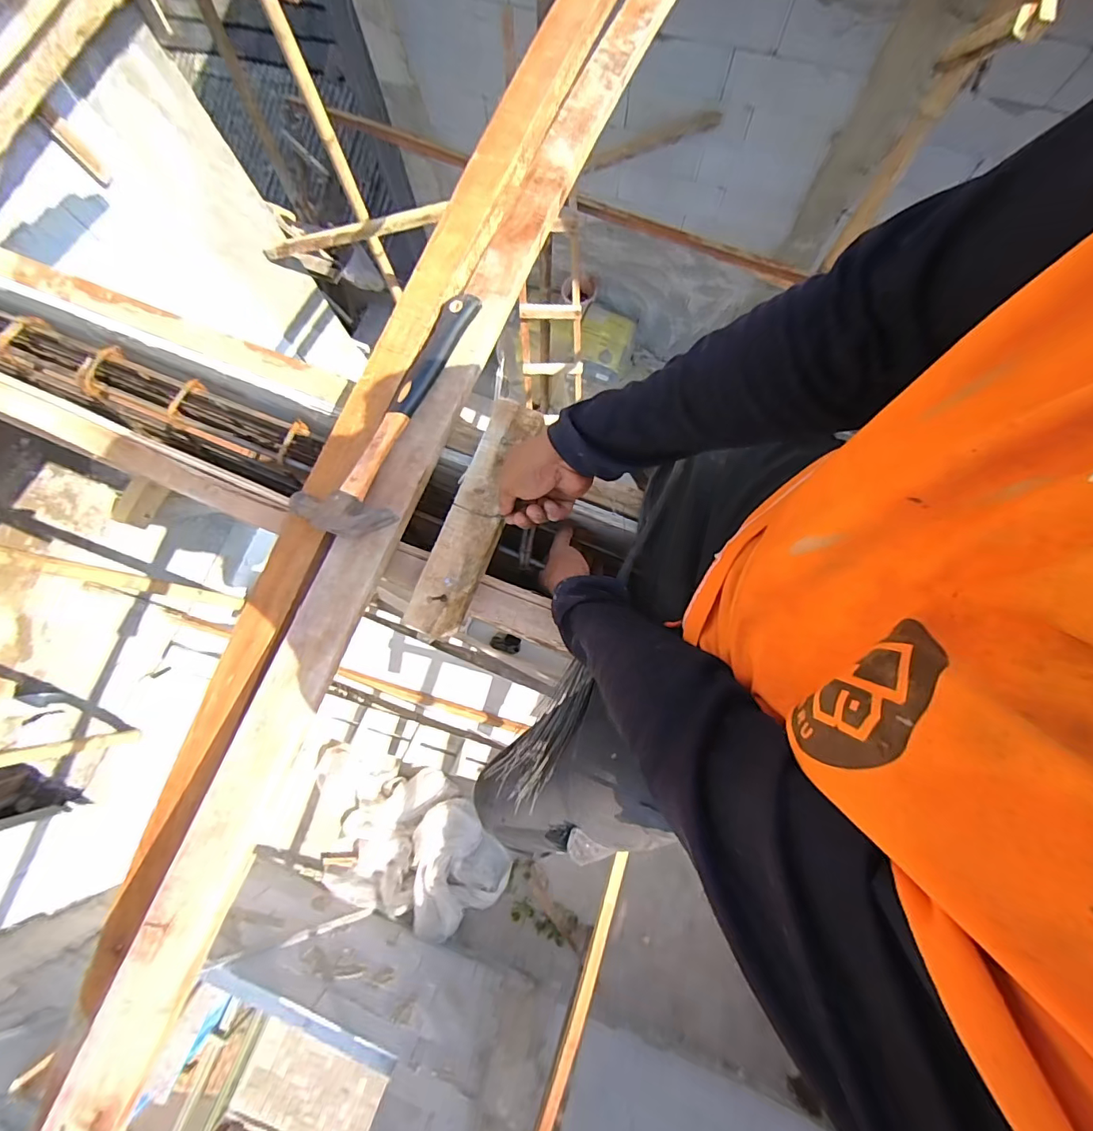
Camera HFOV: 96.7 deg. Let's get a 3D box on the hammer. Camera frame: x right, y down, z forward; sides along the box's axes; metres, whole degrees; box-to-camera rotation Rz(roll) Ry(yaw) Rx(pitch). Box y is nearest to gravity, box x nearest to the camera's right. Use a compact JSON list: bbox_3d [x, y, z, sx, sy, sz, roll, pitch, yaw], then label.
[{"bbox_3d":[-0.187,-0.191,0.574,0.122,0.033,0.328,18,79,5],"label":"hammer"}]

